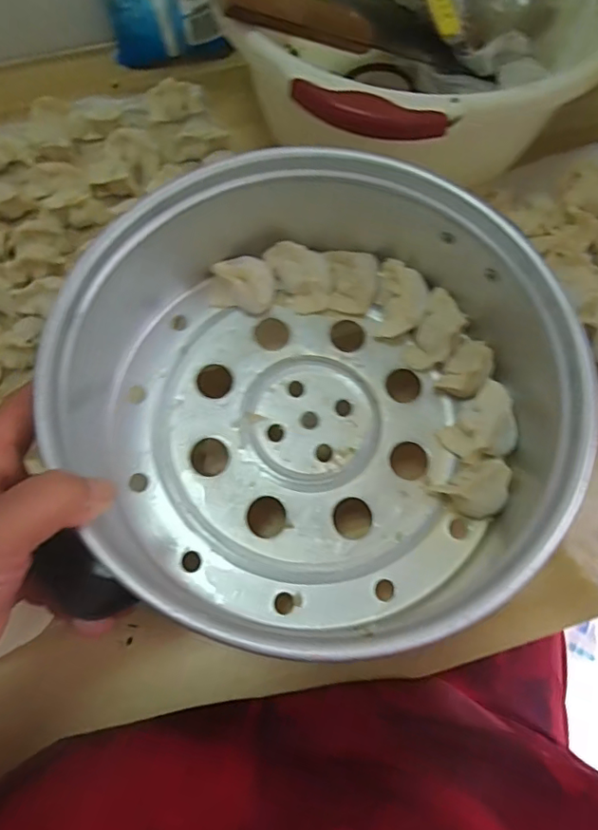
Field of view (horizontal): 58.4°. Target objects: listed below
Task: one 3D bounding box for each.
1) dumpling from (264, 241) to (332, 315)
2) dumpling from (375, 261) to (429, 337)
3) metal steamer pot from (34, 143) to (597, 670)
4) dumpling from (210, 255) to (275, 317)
[{"bbox_3d":[0.001,-0.091,0.355,0.041,0.032,0.037,-4,69,-2],"label":"dumpling"},{"bbox_3d":[0.067,-0.075,0.350,0.032,0.025,0.046,11,70,4],"label":"dumpling"},{"bbox_3d":[0.007,-0.015,0.296,0.264,0.102,0.259,0,65,1],"label":"metal steamer pot"},{"bbox_3d":[-0.039,-0.086,0.352,0.043,0.028,0.029,-3,69,-1],"label":"dumpling"}]

